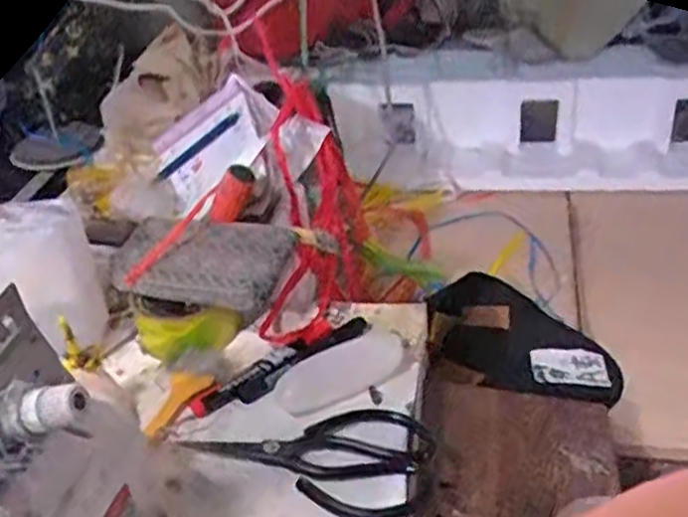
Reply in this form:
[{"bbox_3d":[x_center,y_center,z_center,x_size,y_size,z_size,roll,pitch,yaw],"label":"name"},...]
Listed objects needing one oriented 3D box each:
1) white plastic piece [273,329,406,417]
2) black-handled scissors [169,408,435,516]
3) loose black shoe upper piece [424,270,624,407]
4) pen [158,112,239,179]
[{"bbox_3d":[0.000,0.091,0.606,0.116,0.022,0.043,-23,37,-24],"label":"white plastic piece"},{"bbox_3d":[-0.028,0.141,0.551,0.182,0.010,0.095,4,34,15],"label":"black-handled scissors"},{"bbox_3d":[0.191,0.086,0.794,0.205,0.058,0.123,6,35,18],"label":"loose black shoe upper piece"},{"bbox_3d":[-0.156,-0.118,0.783,0.127,0.009,0.010,-31,23,27],"label":"pen"}]

